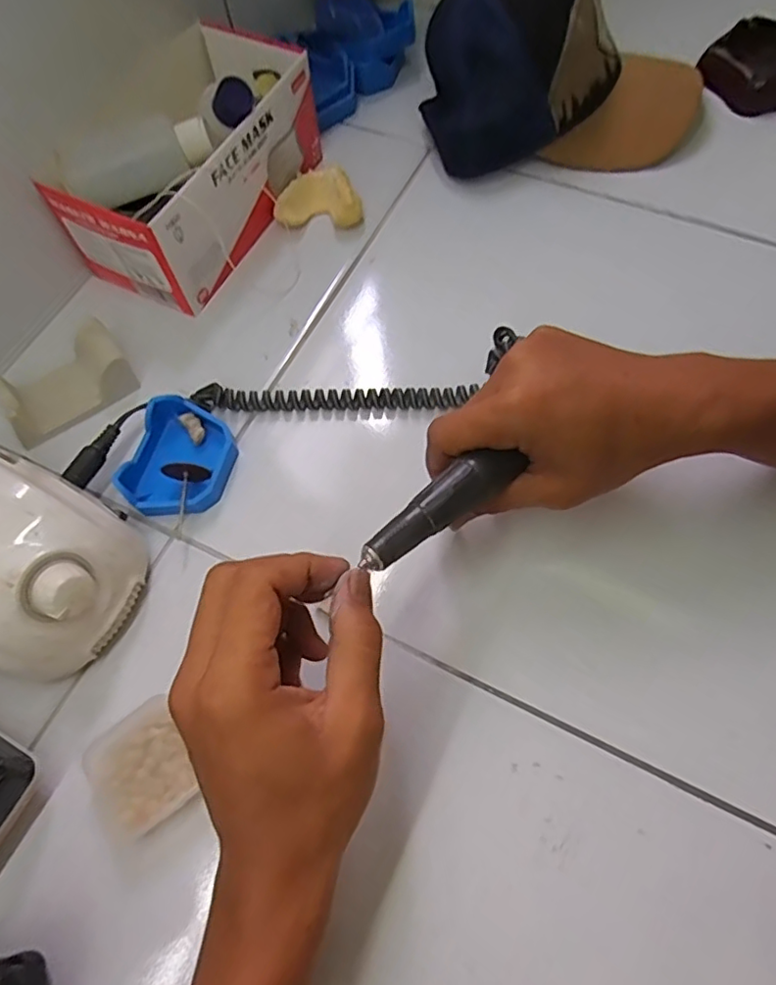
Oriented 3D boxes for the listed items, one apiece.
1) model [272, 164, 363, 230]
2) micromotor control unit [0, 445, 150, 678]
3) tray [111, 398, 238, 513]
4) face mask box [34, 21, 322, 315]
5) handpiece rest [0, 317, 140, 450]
[{"bbox_3d":[-0.054,-0.240,0.479,0.067,0.024,0.046,2,65,4],"label":"model"},{"bbox_3d":[-0.218,0.036,0.338,0.134,0.083,0.099,25,69,13],"label":"micromotor control unit"},{"bbox_3d":[-0.136,-0.022,0.392,0.062,0.024,0.078,12,66,8],"label":"tray"},{"bbox_3d":[-0.139,-0.252,0.453,0.117,0.090,0.206,23,70,12],"label":"face mask box"},{"bbox_3d":[-0.227,-0.076,0.418,0.088,0.031,0.052,-34,68,-12],"label":"handpiece rest"}]

